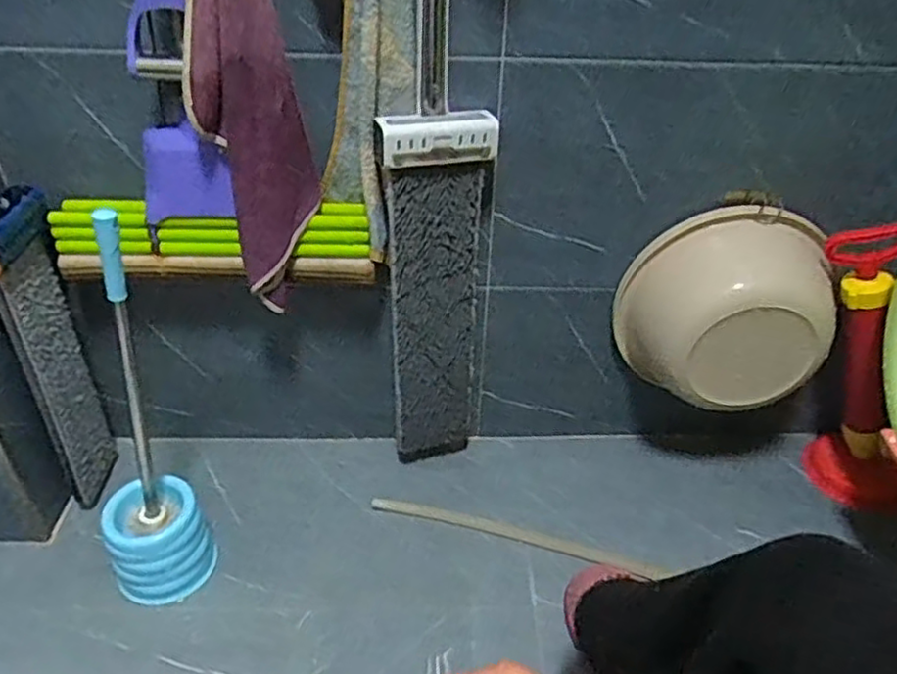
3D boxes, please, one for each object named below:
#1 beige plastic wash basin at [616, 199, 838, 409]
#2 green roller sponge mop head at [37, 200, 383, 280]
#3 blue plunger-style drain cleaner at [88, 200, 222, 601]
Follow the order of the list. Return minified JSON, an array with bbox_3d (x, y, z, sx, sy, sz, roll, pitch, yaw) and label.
[{"bbox_3d":[0.363,-0.035,0.900,0.261,0.228,0.112,4,36,4],"label":"beige plastic wash basin"},{"bbox_3d":[-0.278,-0.115,0.838,0.383,0.084,0.056,1,36,0],"label":"green roller sponge mop head"},{"bbox_3d":[-0.359,0.102,0.767,0.116,0.502,0.103,-16,40,-23],"label":"blue plunger-style drain cleaner"}]

